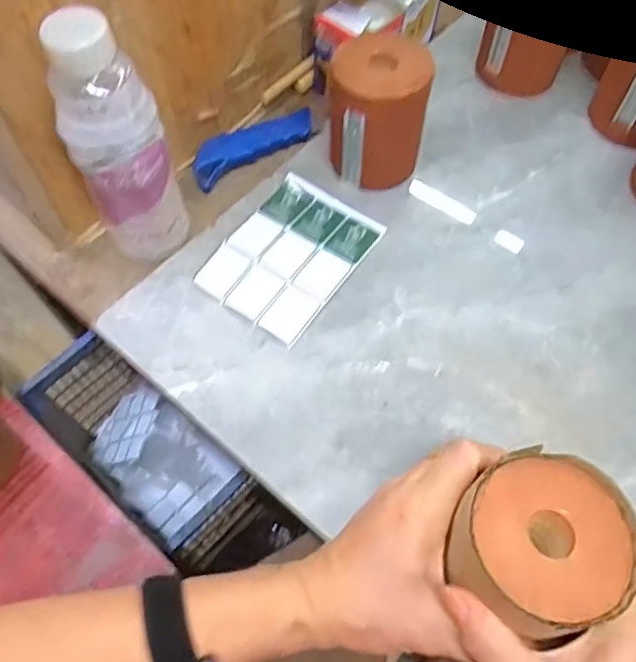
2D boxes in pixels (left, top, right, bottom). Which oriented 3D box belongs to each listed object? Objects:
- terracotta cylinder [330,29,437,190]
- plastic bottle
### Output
[{"bbox_3d":[0.050,-0.178,0.503,0.078,0.106,0.071,6,63,4],"label":"terracotta cylinder"},{"bbox_3d":[-0.142,-0.126,0.430,0.051,0.188,0.061,34,68,17],"label":"plastic bottle"}]

